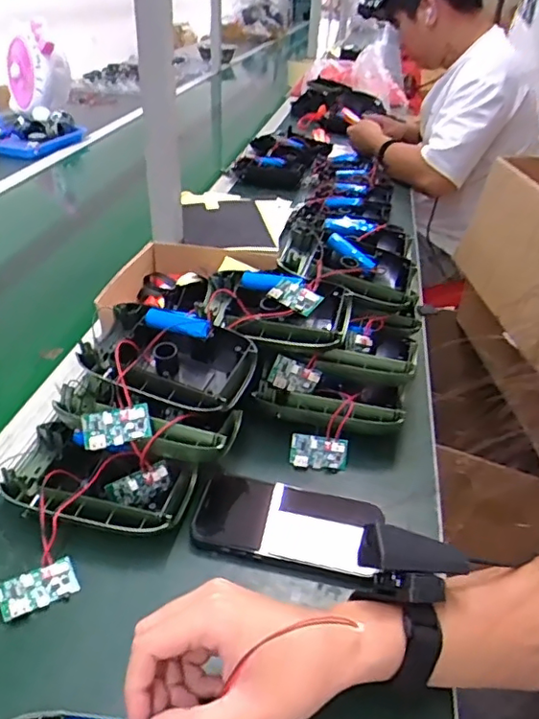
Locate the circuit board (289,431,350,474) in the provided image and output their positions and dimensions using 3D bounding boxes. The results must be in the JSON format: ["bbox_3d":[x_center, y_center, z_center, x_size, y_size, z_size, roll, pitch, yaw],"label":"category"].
[{"bbox_3d":[0.049,0.093,0.565,0.056,0.033,0.012,8,1,8],"label":"circuit board"}]

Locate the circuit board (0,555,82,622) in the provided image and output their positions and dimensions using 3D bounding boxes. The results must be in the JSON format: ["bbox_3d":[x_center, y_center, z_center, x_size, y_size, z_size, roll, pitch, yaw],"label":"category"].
[{"bbox_3d":[-0.179,0.176,0.440,0.057,0.005,0.030,-15,59,-28],"label":"circuit board"}]

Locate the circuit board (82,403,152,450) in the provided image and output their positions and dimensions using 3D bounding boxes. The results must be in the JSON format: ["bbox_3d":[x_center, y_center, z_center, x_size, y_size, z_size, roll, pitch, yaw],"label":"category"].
[{"bbox_3d":[-0.129,0.056,0.481,0.056,0.006,0.031,-10,74,-6],"label":"circuit board"}]

